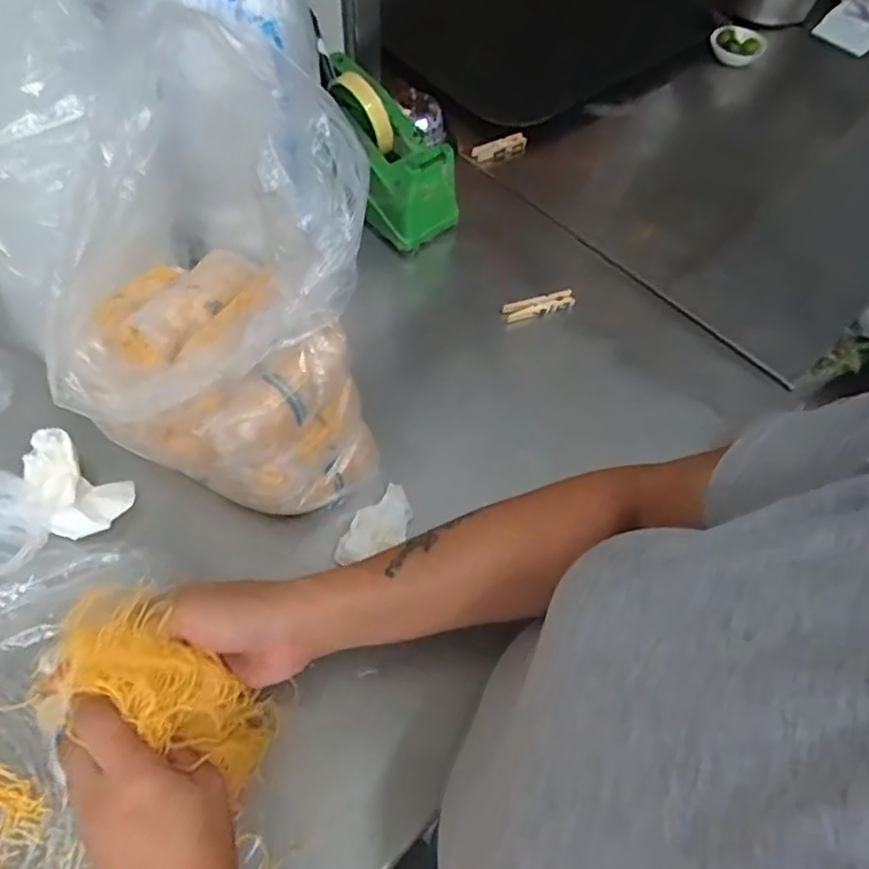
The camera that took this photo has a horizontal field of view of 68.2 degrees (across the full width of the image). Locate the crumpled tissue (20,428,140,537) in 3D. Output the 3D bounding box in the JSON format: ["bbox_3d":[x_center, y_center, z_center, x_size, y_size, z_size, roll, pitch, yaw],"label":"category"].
[{"bbox_3d":[-0.281,0.040,0.494,0.089,0.024,0.057,30,62,13],"label":"crumpled tissue"}]

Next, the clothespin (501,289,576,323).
[{"bbox_3d":[0.104,-0.128,0.629,0.073,0.015,0.017,-17,63,-14],"label":"clothespin"}]

